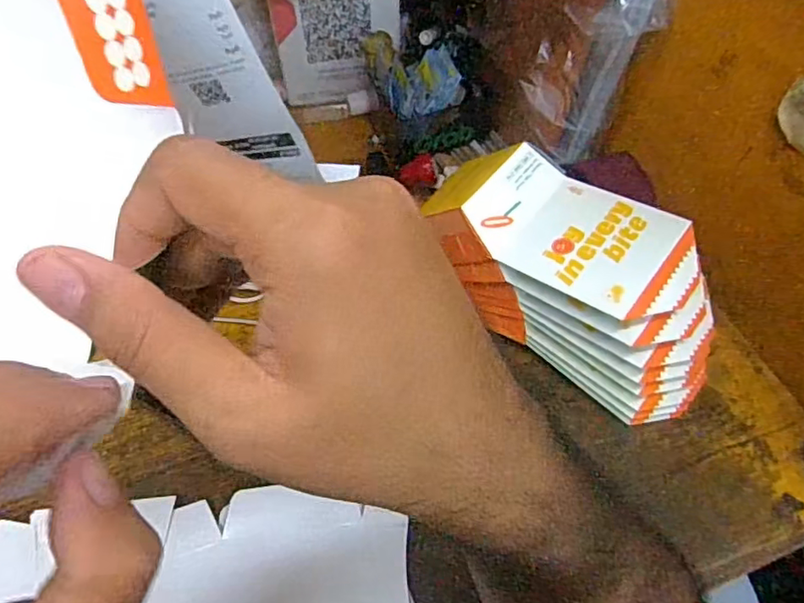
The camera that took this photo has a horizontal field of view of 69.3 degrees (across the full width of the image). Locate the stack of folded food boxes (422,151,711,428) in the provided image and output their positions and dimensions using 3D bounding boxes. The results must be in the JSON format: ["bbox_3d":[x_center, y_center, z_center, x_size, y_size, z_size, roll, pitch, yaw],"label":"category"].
[{"bbox_3d":[0.142,-0.016,0.504,0.265,0.140,0.112,30,61,19],"label":"stack of folded food boxes"}]

